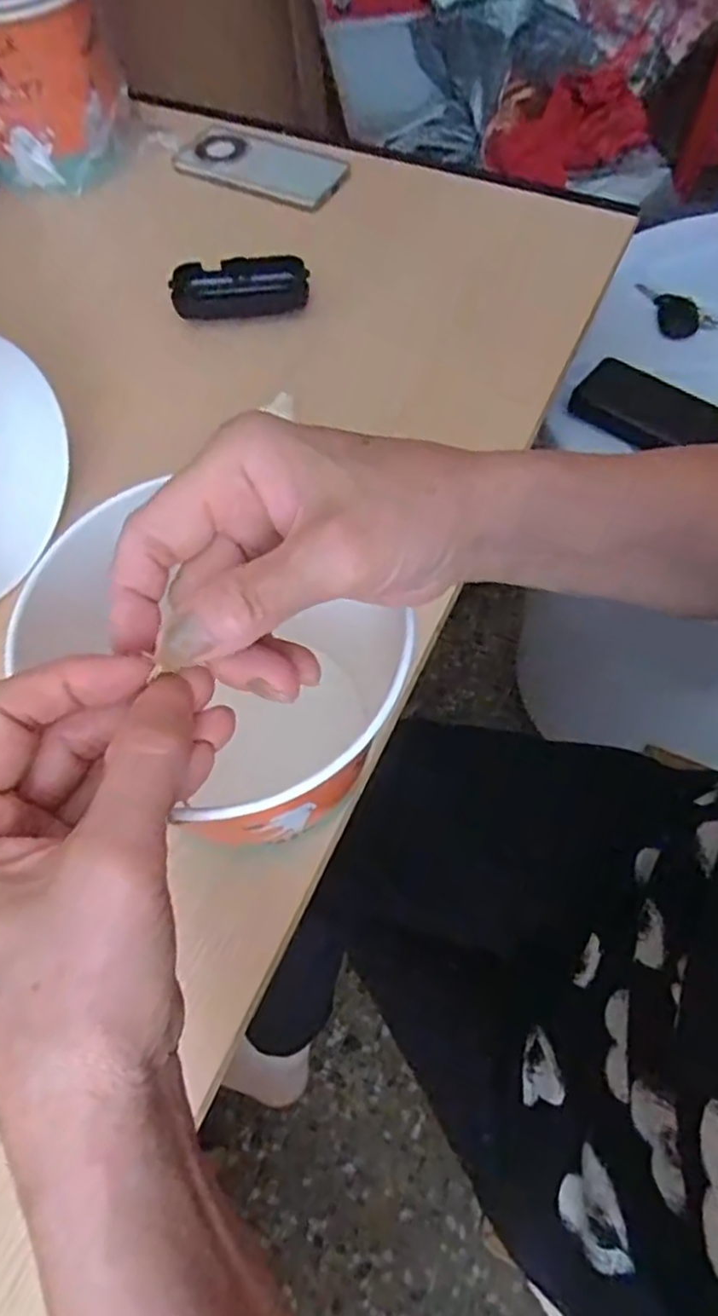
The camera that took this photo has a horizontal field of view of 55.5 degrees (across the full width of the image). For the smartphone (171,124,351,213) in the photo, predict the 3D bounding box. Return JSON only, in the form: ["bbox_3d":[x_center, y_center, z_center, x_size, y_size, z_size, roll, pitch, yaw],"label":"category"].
[{"bbox_3d":[-0.100,-0.478,0.666,0.169,0.013,0.085,25,65,17],"label":"smartphone"}]

